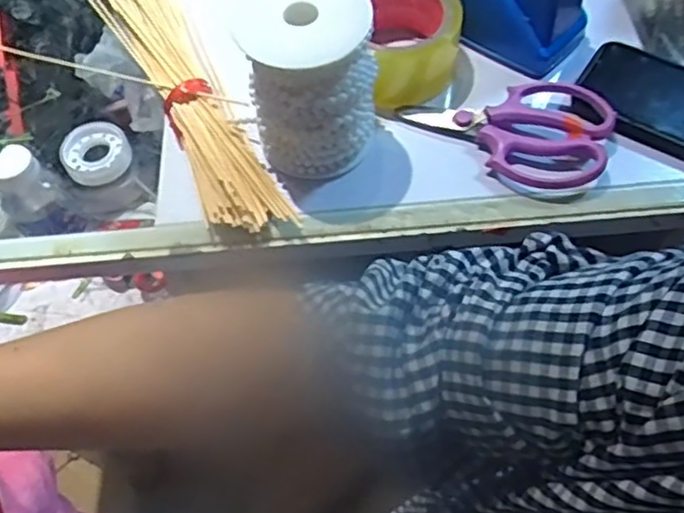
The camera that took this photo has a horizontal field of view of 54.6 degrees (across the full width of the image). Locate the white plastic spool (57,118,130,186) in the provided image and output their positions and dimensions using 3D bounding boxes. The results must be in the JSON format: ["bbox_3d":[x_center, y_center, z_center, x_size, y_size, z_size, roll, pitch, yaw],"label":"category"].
[{"bbox_3d":[-0.195,-0.081,0.522,0.046,0.021,0.051,34,68,20],"label":"white plastic spool"}]

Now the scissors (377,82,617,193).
[{"bbox_3d":[0.124,-0.106,0.509,0.159,0.023,0.093,24,65,16],"label":"scissors"}]

